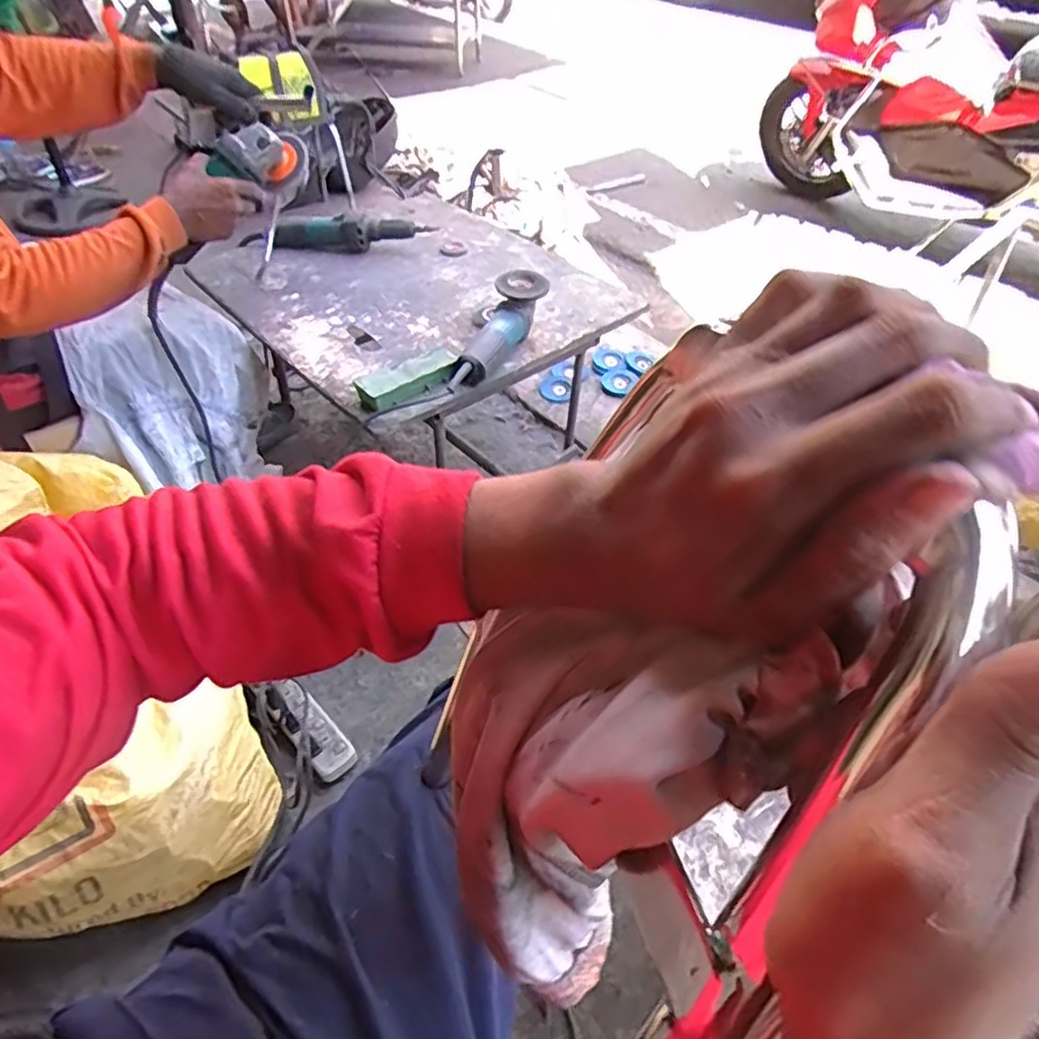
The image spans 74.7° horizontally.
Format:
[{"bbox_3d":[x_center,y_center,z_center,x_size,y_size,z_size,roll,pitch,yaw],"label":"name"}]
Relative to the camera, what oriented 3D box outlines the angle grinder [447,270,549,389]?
[{"bbox_3d":[-0.049,-0.342,1.236,0.089,0.103,0.308,20,49,21],"label":"angle grinder"}]

